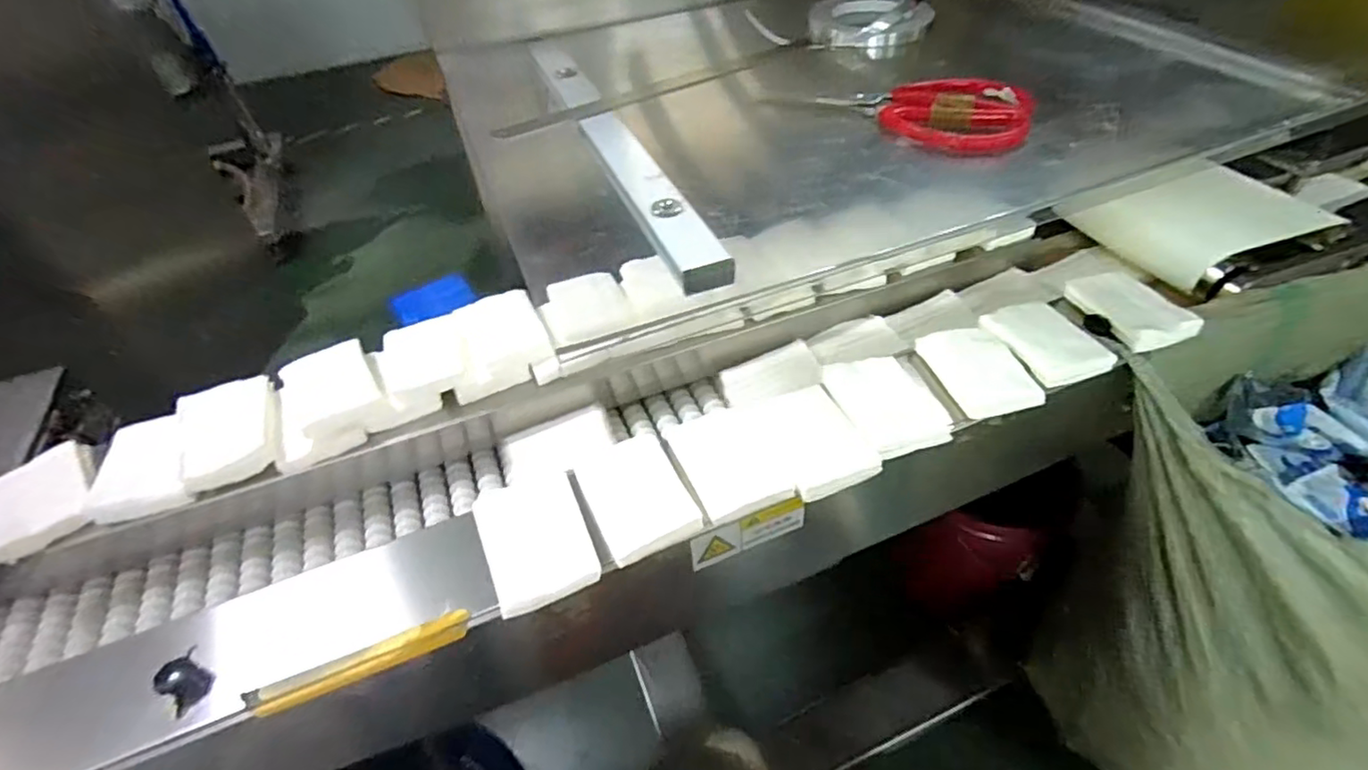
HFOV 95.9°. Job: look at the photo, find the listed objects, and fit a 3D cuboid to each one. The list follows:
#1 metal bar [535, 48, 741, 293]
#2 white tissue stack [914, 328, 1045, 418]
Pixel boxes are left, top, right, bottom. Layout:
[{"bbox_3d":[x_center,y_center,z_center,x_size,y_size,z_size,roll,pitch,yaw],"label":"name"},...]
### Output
[{"bbox_3d":[-0.058,-0.186,0.461,0.034,0.013,0.393,-18,48,-13],"label":"metal bar"},{"bbox_3d":[0.271,-0.016,0.567,0.071,0.020,0.100,-12,46,-7],"label":"white tissue stack"}]

